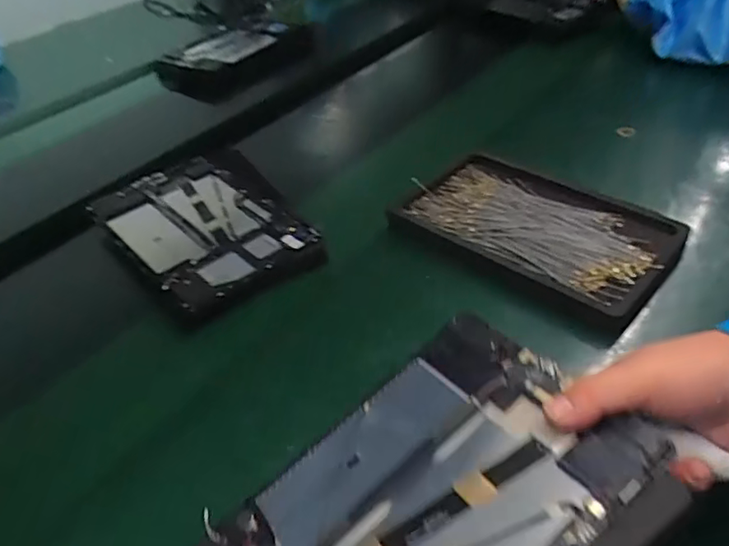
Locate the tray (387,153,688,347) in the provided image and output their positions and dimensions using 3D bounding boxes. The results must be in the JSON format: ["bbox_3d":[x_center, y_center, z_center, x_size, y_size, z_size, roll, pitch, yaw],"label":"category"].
[{"bbox_3d":[0.156,-0.039,0.550,0.245,0.034,0.165,28,49,29],"label":"tray"}]

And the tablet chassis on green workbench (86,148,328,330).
[{"bbox_3d":[-0.164,-0.052,0.595,0.180,0.015,0.257,-26,47,-25],"label":"tablet chassis on green workbench"}]

